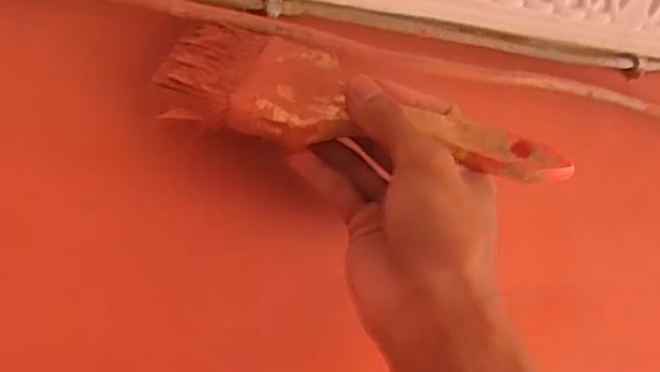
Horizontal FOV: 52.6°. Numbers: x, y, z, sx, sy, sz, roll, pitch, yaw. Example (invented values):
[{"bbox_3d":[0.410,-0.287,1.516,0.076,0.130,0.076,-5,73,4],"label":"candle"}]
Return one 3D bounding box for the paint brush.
[{"bbox_3d":[0.017,-0.044,0.333,0.195,0.065,0.013,10,-36,-4],"label":"paint brush"}]

